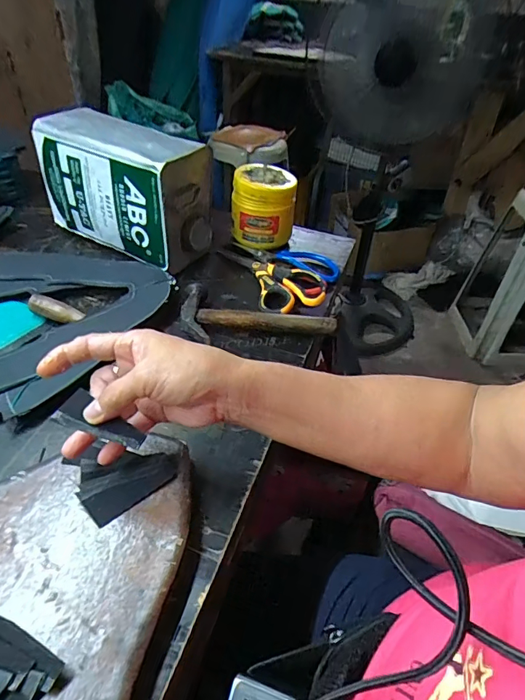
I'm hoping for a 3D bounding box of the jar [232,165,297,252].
[{"bbox_3d":[0.001,-0.219,0.700,0.096,0.105,0.085,3,42,-1],"label":"jar"}]

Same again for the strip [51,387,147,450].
[{"bbox_3d":[-0.121,0.055,0.334,0.066,0.006,0.028,31,57,11],"label":"strip"}]

